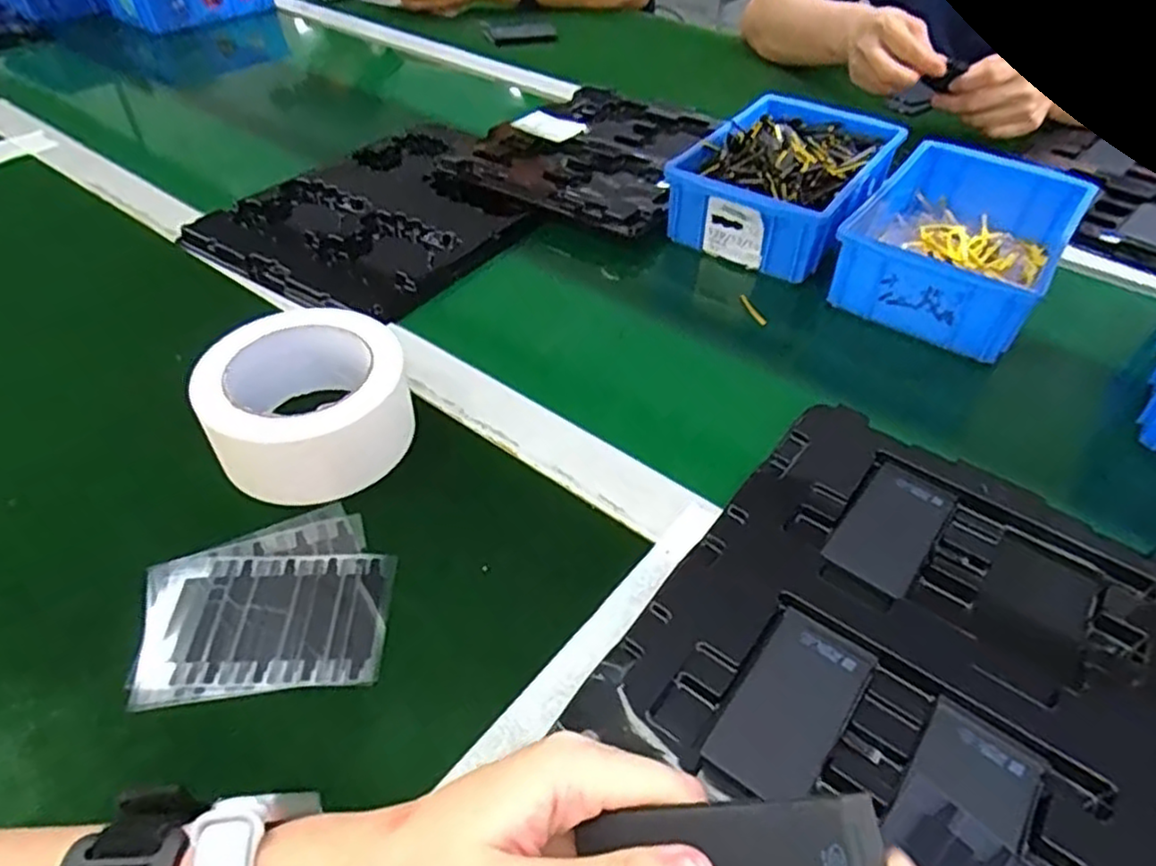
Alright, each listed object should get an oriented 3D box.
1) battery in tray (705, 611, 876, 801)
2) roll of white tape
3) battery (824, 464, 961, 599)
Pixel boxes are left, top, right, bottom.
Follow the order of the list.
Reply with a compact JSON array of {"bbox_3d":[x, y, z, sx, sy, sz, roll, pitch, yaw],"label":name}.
[{"bbox_3d":[0.094,0.117,0.310,0.044,0.004,0.086,29,52,26],"label":"battery in tray"},{"bbox_3d":[-0.157,-0.018,0.417,0.109,0.056,0.106,0,46,0],"label":"roll of white tape"},{"bbox_3d":[0.170,0.050,0.385,0.043,0.005,0.089,31,53,27],"label":"battery"}]

